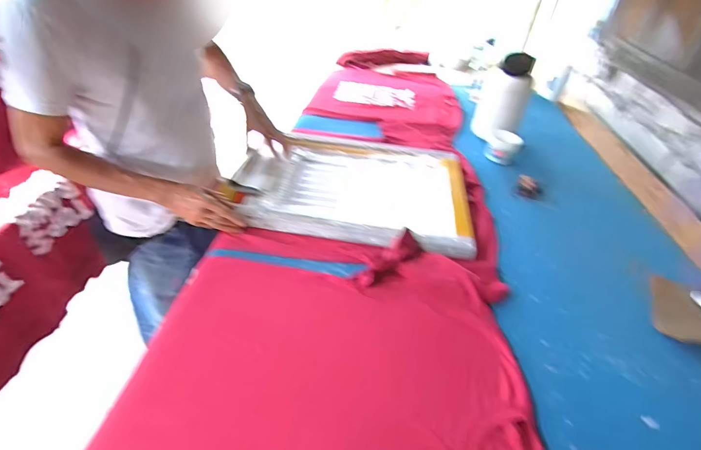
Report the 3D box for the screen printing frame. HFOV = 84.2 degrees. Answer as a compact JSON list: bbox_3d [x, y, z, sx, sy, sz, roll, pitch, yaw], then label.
[{"bbox_3d":[0.017,-0.121,1.038,0.589,0.039,0.475,10,38,5],"label":"screen printing frame"}]

